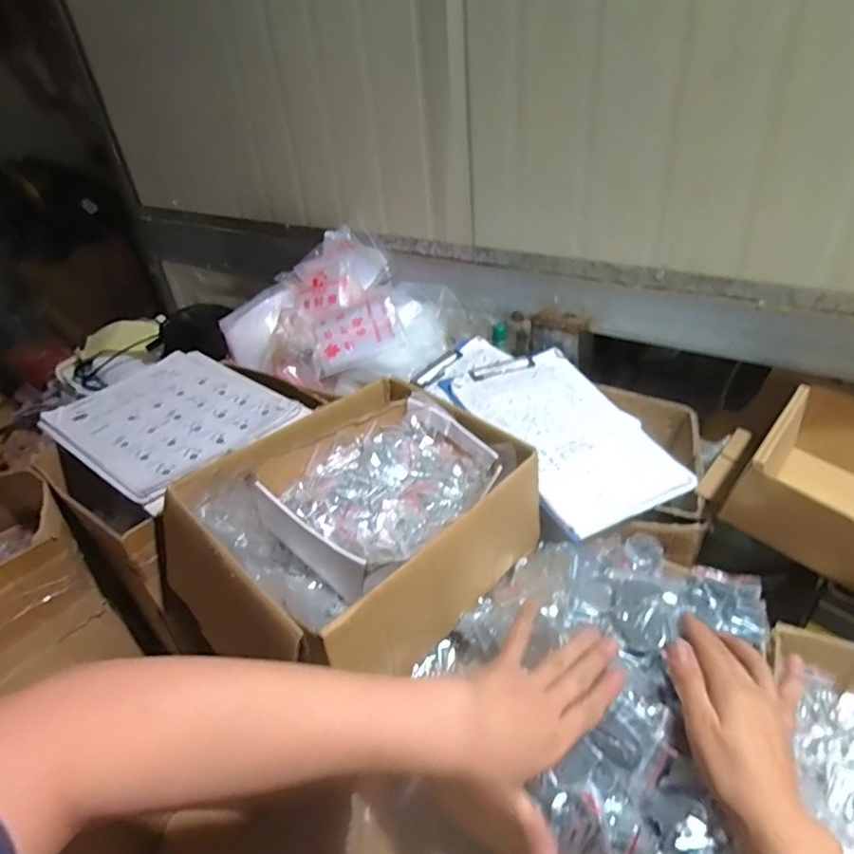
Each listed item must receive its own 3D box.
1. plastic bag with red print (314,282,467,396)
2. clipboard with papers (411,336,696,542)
[{"bbox_3d":[-0.059,-0.154,0.894,0.170,0.101,0.238,12,40,24],"label":"plastic bag with red print"},{"bbox_3d":[0.166,-0.014,0.764,0.229,0.015,0.369,-23,52,-29],"label":"clipboard with papers"}]

